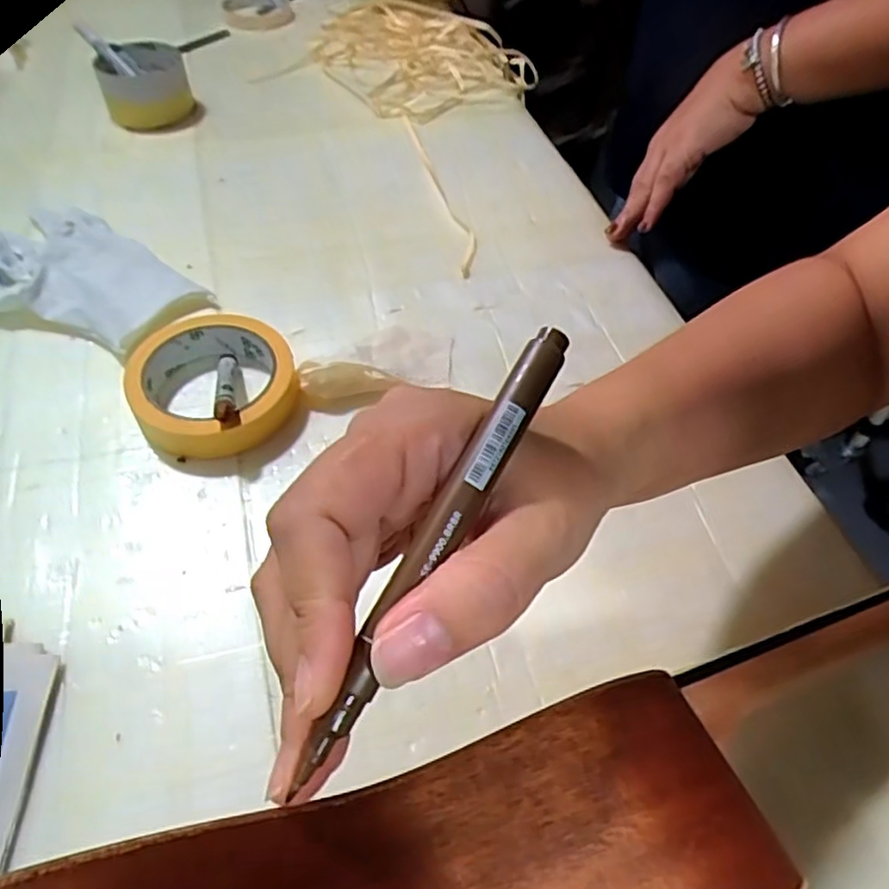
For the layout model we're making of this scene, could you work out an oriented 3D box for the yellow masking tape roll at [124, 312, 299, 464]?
[{"bbox_3d":[-0.144,-0.040,0.422,0.096,0.032,0.097,1,52,-1],"label":"yellow masking tape roll"}]

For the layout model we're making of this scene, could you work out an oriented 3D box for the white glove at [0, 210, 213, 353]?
[{"bbox_3d":[-0.269,-0.120,0.486,0.167,0.021,0.103,27,56,18],"label":"white glove"}]

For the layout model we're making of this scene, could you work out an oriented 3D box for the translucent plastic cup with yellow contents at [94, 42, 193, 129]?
[{"bbox_3d":[-0.284,-0.343,0.642,0.080,0.051,0.071,-15,54,-14],"label":"translucent plastic cup with yellow contents"}]

